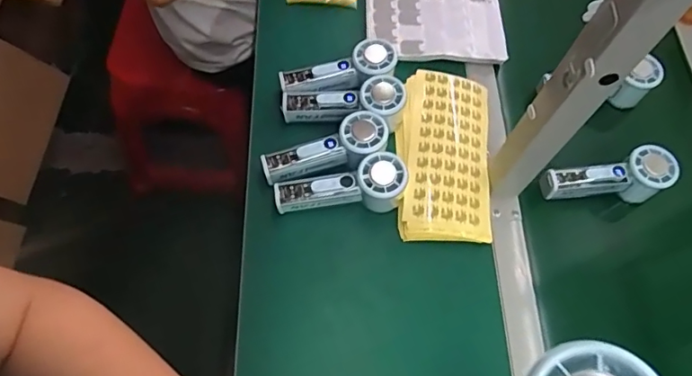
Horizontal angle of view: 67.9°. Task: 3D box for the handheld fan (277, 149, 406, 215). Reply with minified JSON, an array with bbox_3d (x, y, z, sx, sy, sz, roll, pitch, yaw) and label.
[{"bbox_3d":[-0.006,0.002,0.602,0.151,0.048,0.059,-9,66,-10],"label":"handheld fan"}]

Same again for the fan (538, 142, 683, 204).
[{"bbox_3d":[0.326,-0.007,0.642,0.154,0.060,0.054,-10,66,-10],"label":"fan"}]

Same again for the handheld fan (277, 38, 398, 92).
[{"bbox_3d":[-0.009,-0.144,0.669,0.150,0.054,0.059,-16,67,-13],"label":"handheld fan"}]

